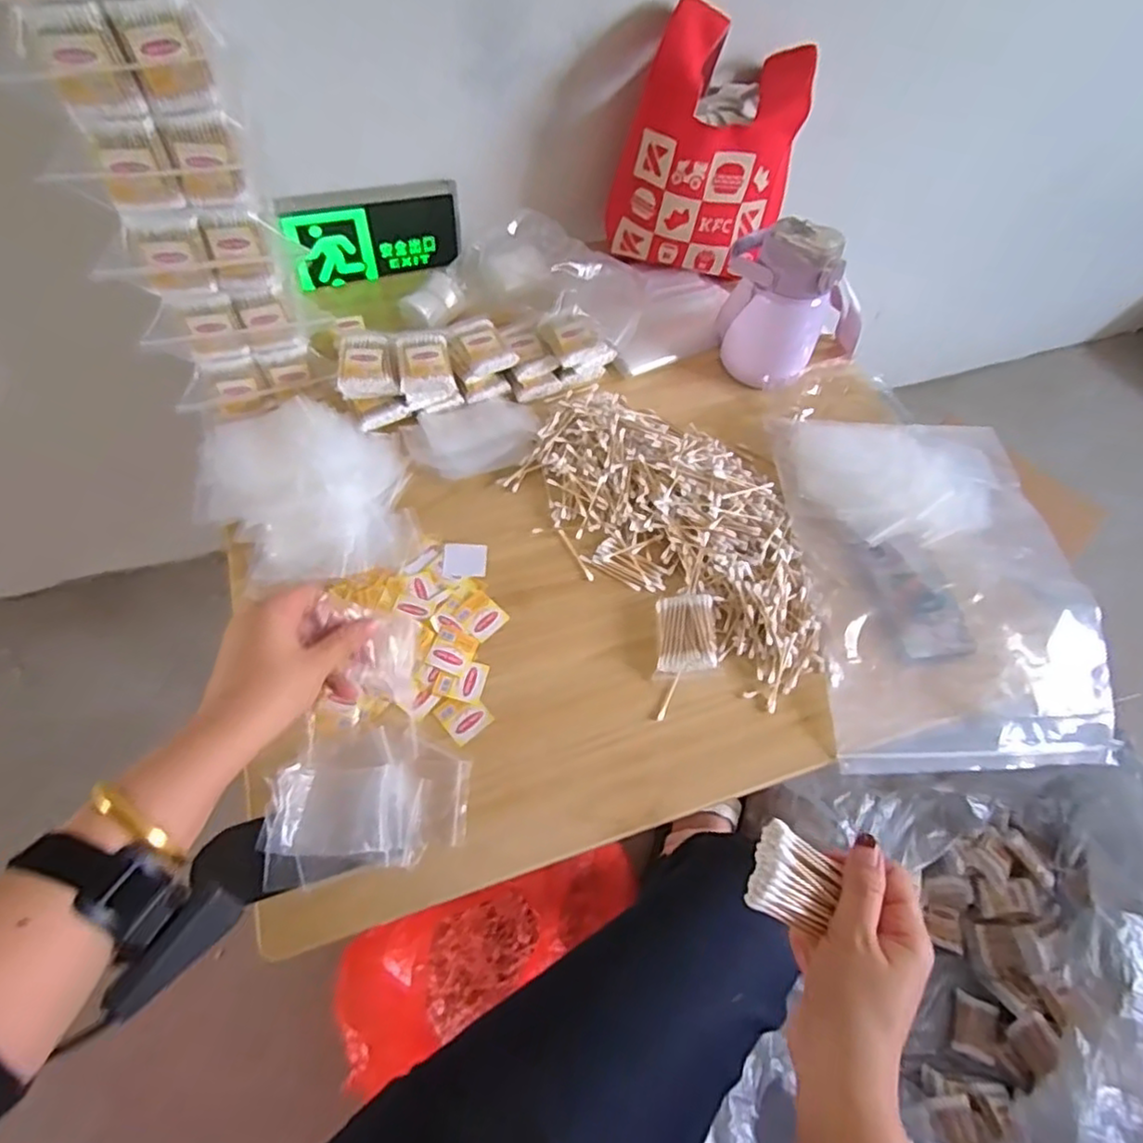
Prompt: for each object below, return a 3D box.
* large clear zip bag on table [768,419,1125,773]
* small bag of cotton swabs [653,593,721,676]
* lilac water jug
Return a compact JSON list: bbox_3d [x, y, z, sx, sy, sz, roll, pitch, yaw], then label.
[{"bbox_3d":[0.375,0.003,0.685,0.290,0.062,0.391,0,59,-3],"label":"large clear zip bag on table"},{"bbox_3d":[0.108,0.059,0.621,0.053,0.023,0.075,4,58,-1],"label":"small bag of cotton swabs"},{"bbox_3d":[0.260,-0.302,0.748,0.168,0.154,0.095,13,60,5],"label":"lilac water jug"}]

